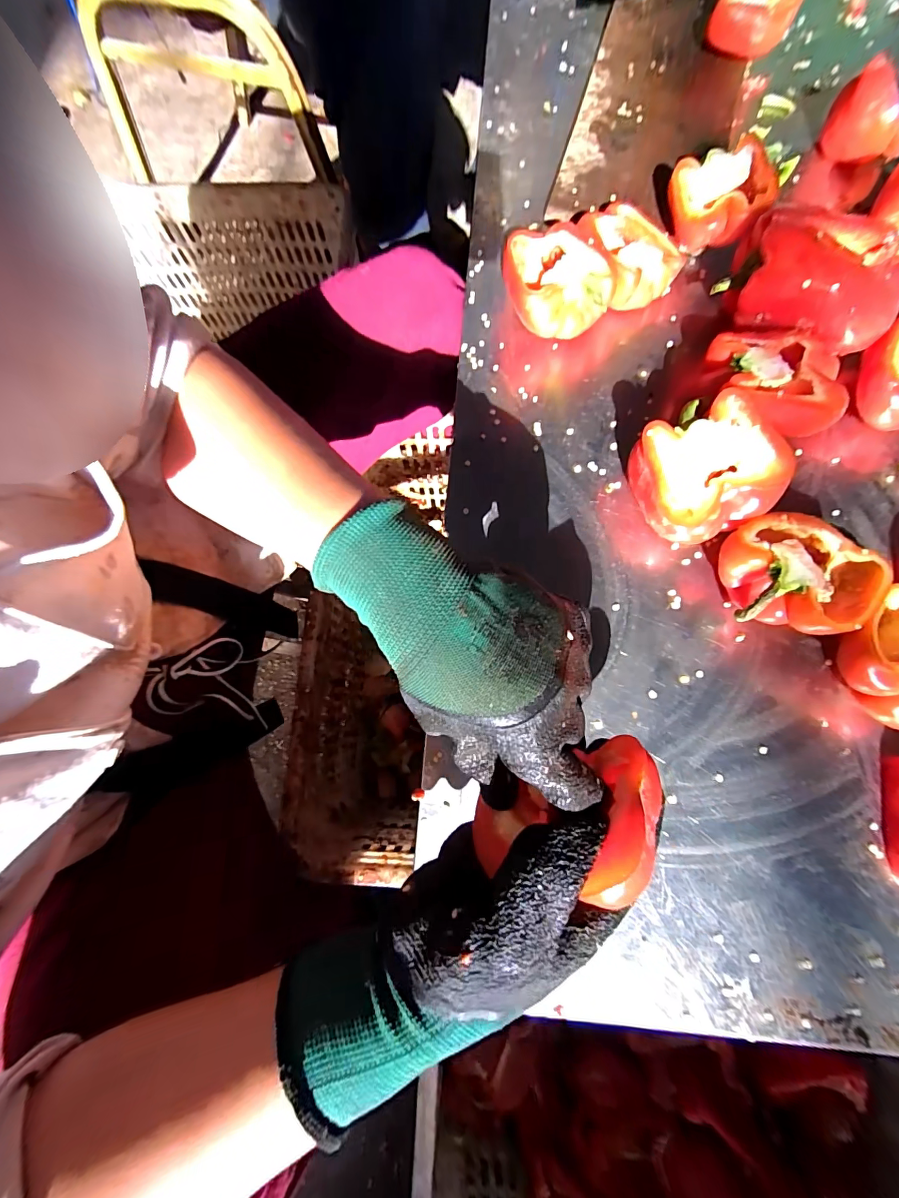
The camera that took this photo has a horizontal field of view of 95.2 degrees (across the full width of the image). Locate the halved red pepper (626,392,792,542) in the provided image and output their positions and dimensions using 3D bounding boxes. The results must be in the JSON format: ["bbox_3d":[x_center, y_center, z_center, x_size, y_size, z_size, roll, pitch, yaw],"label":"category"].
[{"bbox_3d":[0.194,-0.095,0.324,0.095,0.058,0.093,-1,77,2],"label":"halved red pepper"}]

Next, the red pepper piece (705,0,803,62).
[{"bbox_3d":[0.326,-0.628,0.443,0.081,0.056,0.059,23,79,7],"label":"red pepper piece"}]

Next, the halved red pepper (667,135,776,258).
[{"bbox_3d":[0.246,-0.368,0.384,0.077,0.053,0.074,3,77,3],"label":"halved red pepper"}]

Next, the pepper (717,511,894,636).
[{"bbox_3d":[0.258,-0.018,0.306,0.097,0.055,0.088,-13,77,-1],"label":"pepper"}]

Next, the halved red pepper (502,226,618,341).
[{"bbox_3d":[0.096,-0.290,0.380,0.094,0.052,0.104,2,77,3],"label":"halved red pepper"}]

